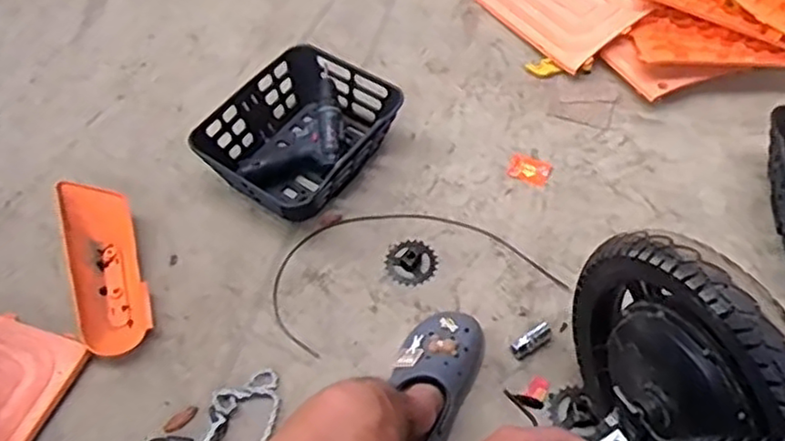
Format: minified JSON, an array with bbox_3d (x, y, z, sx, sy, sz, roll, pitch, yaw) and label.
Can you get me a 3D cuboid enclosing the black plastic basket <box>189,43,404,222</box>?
[{"bbox_3d":[-0.152,-0.161,1.222,0.266,0.128,0.333,29,63,20],"label":"black plastic basket"}]

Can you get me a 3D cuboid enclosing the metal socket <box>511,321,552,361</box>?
[{"bbox_3d":[0.215,0.181,1.024,0.077,0.017,0.028,-35,62,-19],"label":"metal socket"}]

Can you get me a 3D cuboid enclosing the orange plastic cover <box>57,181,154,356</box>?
[{"bbox_3d":[-0.480,0.077,1.123,0.118,0.066,0.329,-17,58,-9],"label":"orange plastic cover"}]

